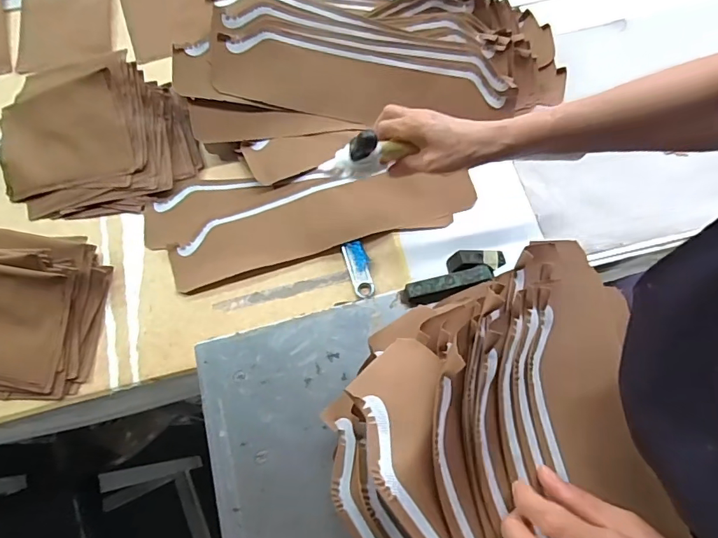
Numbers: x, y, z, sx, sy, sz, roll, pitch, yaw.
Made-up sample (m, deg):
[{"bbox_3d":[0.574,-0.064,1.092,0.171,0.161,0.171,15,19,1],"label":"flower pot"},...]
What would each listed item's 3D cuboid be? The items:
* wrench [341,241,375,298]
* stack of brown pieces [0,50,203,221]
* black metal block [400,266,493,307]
[{"bbox_3d":[0.001,0.000,0.586,0.028,0.006,0.075,-17,70,-6],"label":"wrench"},{"bbox_3d":[-0.358,-0.178,0.625,0.265,0.067,0.204,-5,69,-1],"label":"stack of brown pieces"},{"bbox_3d":[0.086,0.017,0.450,0.089,0.014,0.022,-13,71,-4],"label":"black metal block"}]

